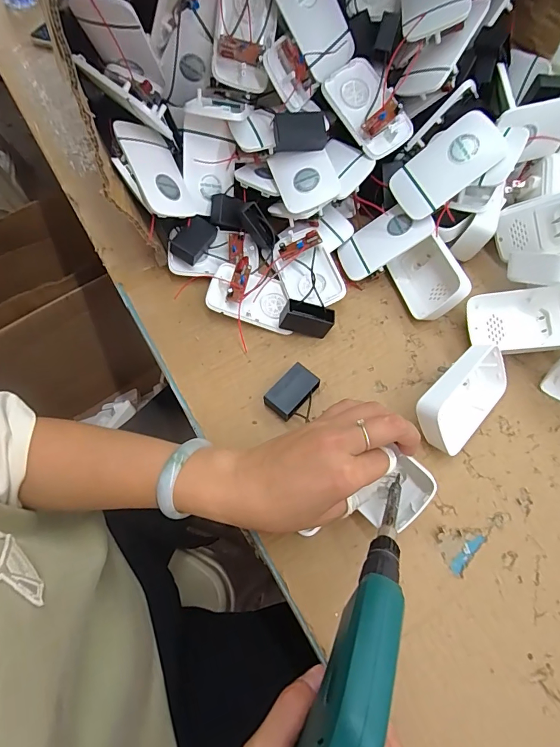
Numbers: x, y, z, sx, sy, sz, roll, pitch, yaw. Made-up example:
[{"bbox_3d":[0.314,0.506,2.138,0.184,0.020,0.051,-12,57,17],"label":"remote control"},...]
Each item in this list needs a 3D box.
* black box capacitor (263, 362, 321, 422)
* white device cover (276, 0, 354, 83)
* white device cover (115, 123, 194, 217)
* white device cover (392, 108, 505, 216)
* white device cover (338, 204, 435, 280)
[{"bbox_3d":[0.011,0.019,0.372,0.031,0.019,0.051,39,71,18],"label":"black box capacitor"},{"bbox_3d":[0.034,-0.348,0.390,0.059,0.094,0.012,-40,26,-8],"label":"white device cover"},{"bbox_3d":[-0.118,-0.195,0.385,0.055,0.010,0.094,-22,90,-37],"label":"white device cover"},{"bbox_3d":[0.157,-0.196,0.380,0.098,0.013,0.059,-35,72,27],"label":"white device cover"},{"bbox_3d":[0.105,-0.138,0.414,0.092,0.007,0.054,-31,59,20],"label":"white device cover"}]

